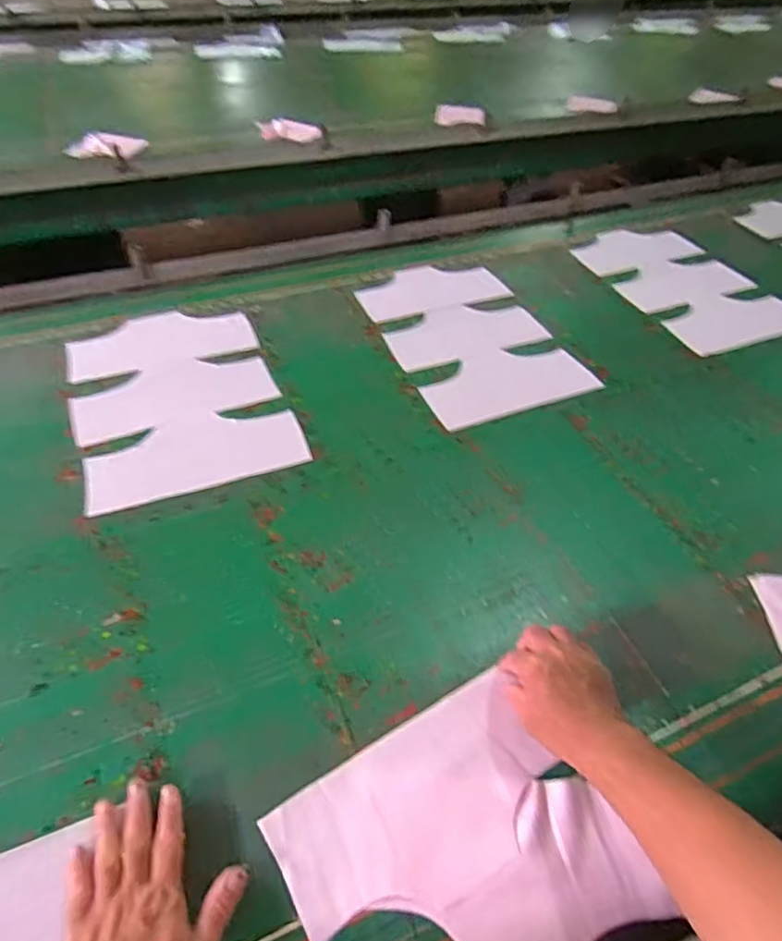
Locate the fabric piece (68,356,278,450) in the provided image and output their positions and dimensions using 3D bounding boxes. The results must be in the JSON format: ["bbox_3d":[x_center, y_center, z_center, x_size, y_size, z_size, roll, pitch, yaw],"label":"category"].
[{"bbox_3d":[-0.350,-0.127,0.950,0.305,0.006,0.153,-18,48,-18],"label":"fabric piece"}]

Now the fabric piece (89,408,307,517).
[{"bbox_3d":[-0.285,-0.028,0.861,0.305,0.005,0.138,-15,49,-17],"label":"fabric piece"}]

